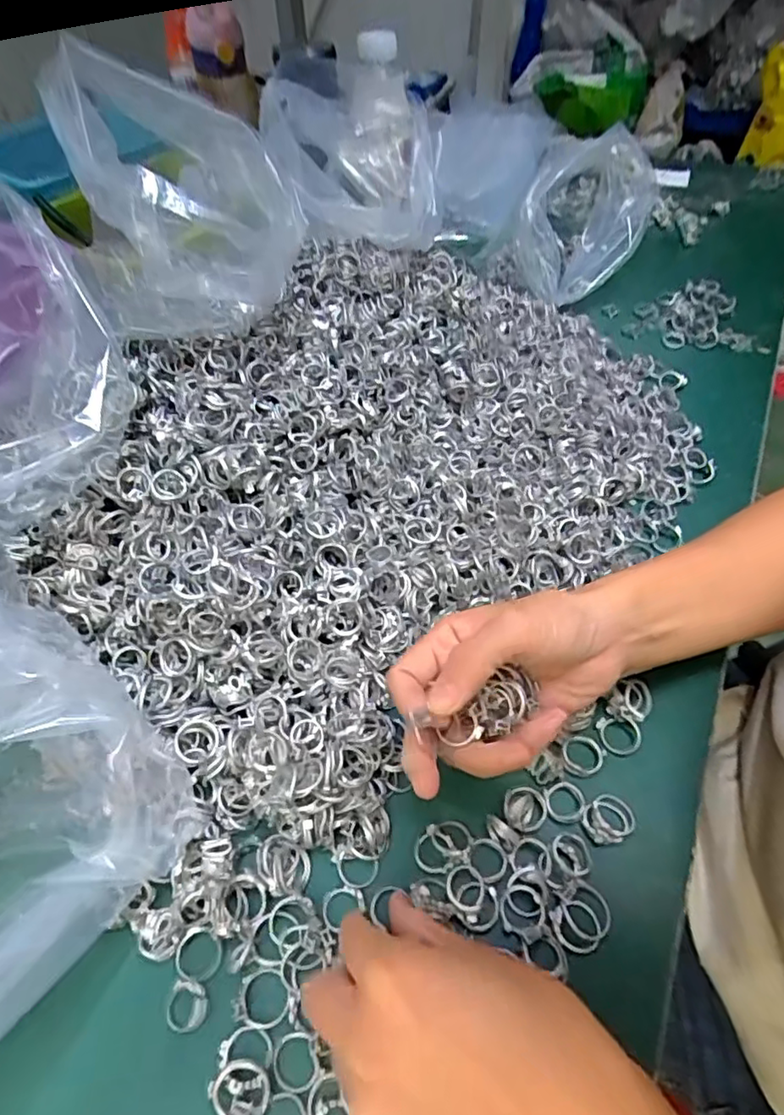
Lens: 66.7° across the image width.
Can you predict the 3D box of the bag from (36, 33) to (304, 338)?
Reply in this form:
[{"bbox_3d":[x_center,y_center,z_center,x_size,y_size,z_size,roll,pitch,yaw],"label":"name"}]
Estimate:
[{"bbox_3d":[-0.145,-0.238,0.400,0.135,0.142,0.162,-19,54,-14],"label":"bag"}]

